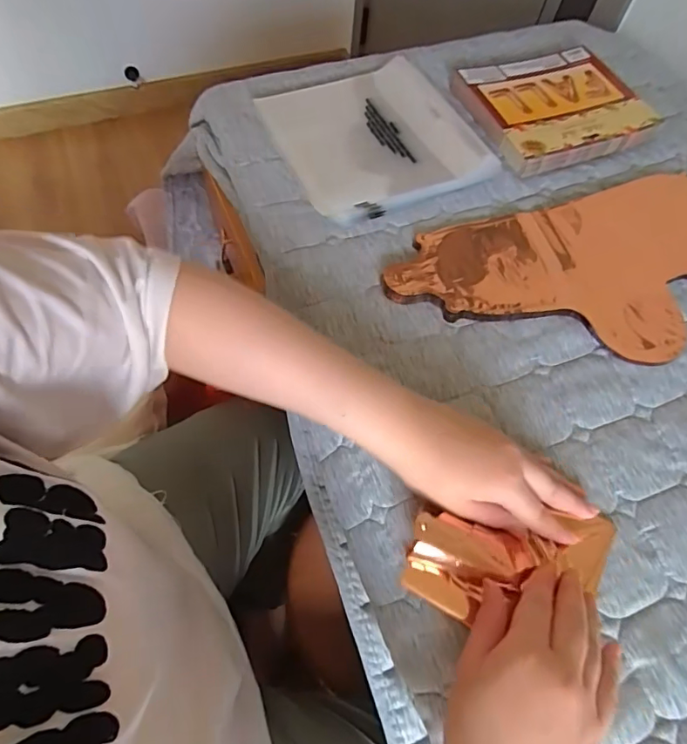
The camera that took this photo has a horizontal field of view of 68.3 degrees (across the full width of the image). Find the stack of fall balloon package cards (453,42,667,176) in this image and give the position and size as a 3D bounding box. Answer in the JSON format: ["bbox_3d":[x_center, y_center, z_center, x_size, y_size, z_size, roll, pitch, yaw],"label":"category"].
[{"bbox_3d":[0.254,-0.323,0.618,0.197,0.032,0.164,-20,65,-14],"label":"stack of fall balloon package cards"}]

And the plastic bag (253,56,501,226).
[{"bbox_3d":[0.032,-0.262,0.570,0.201,0.031,0.196,-22,65,-15],"label":"plastic bag"}]

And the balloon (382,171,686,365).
[{"bbox_3d":[0.268,-0.101,0.512,0.436,0.013,0.201,-14,63,-11],"label":"balloon"}]

